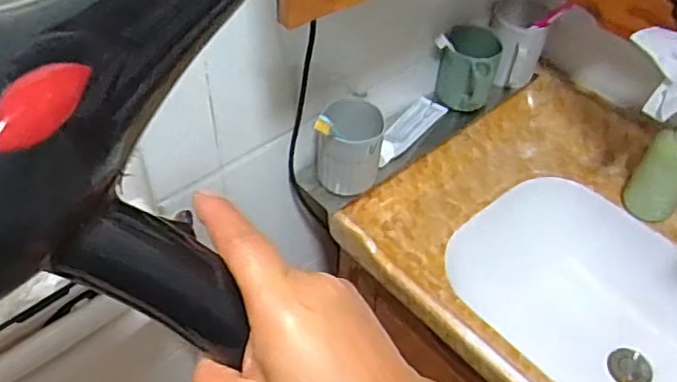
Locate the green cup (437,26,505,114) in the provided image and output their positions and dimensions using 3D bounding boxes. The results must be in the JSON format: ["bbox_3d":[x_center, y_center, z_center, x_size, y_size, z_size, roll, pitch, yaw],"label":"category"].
[{"bbox_3d":[0.195,-0.179,0.944,0.083,0.101,0.101,15,48,11],"label":"green cup"}]

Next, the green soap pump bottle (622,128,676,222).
[{"bbox_3d":[0.464,-0.033,0.871,0.076,0.180,0.057,33,54,25],"label":"green soap pump bottle"}]

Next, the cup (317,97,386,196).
[{"bbox_3d":[0.013,-0.059,0.821,0.086,0.108,0.081,4,47,1],"label":"cup"}]

